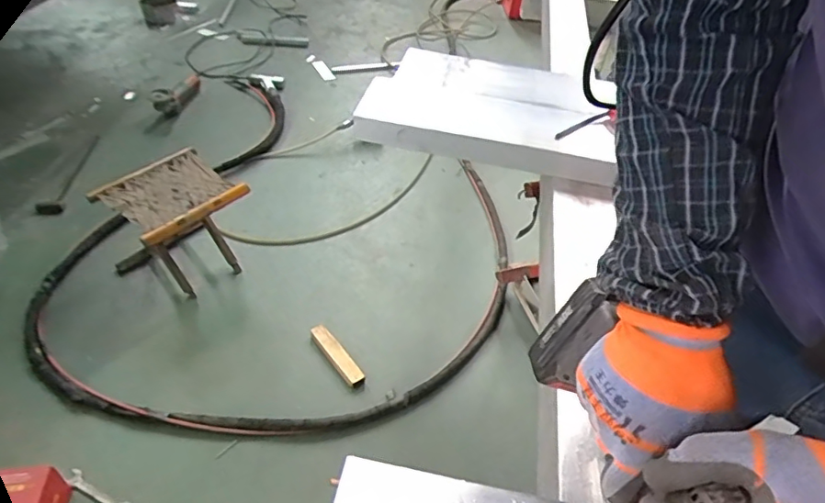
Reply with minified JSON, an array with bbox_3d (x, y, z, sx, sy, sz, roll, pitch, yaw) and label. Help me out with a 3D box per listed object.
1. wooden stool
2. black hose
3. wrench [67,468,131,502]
[{"bbox_3d":[-0.574,-0.066,1.360,0.218,0.258,0.273,33,50,25],"label":"wooden stool"},{"bbox_3d":[-0.312,-0.050,1.528,1.169,0.067,1.325,17,46,12],"label":"black hose"},{"bbox_3d":[-0.588,0.454,1.019,0.145,0.013,0.034,24,48,18],"label":"wrench"}]

